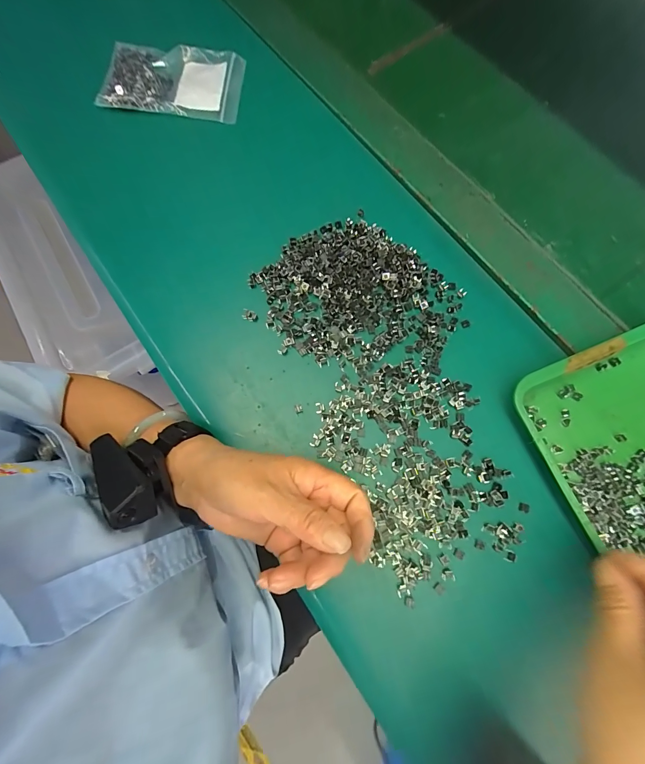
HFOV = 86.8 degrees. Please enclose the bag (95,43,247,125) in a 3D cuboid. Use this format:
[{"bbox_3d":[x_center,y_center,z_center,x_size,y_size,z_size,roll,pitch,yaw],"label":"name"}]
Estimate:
[{"bbox_3d":[-0.166,-0.341,0.382,0.150,0.016,0.091,7,77,0],"label":"bag"}]

